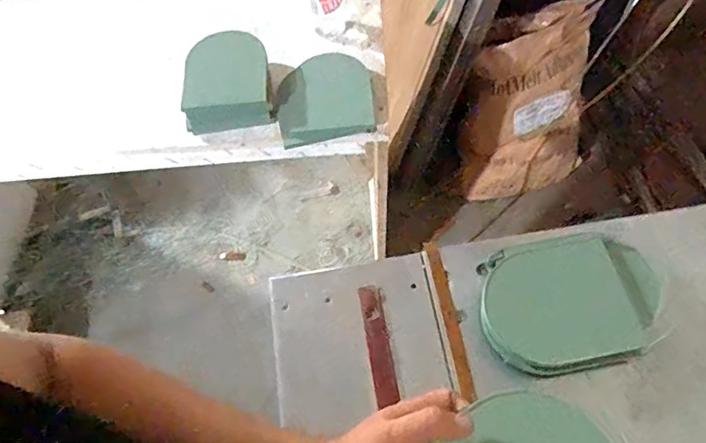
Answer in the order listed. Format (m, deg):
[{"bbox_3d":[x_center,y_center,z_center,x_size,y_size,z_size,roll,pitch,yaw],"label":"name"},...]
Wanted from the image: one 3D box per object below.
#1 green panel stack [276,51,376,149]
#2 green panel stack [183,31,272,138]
[{"bbox_3d":[-0.054,-0.230,0.943,0.170,0.045,0.181,-11,63,-2],"label":"green panel stack"},{"bbox_3d":[-0.226,-0.257,0.944,0.151,0.062,0.183,-8,63,-1],"label":"green panel stack"}]

